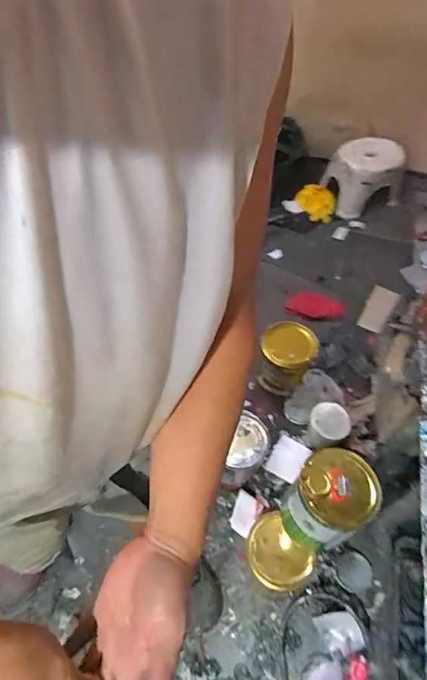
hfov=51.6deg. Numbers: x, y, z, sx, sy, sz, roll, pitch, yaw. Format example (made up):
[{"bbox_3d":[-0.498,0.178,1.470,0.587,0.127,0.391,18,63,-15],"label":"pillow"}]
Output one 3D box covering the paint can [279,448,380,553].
[{"bbox_3d":[0.255,0.365,0.991,0.169,0.217,0.154,1,56,-2],"label":"paint can"}]

